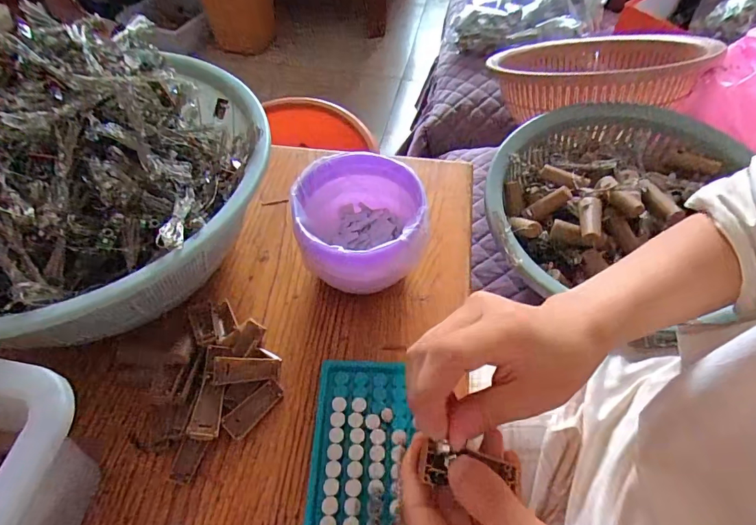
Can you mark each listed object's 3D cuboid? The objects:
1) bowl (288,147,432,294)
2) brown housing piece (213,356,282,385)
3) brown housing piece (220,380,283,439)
[{"bbox_3d":[-0.015,-0.026,0.382,0.102,0.093,0.102,0,54,0],"label":"bowl"},{"bbox_3d":[-0.104,0.085,0.341,0.050,0.004,0.020,1,77,-17],"label":"brown housing piece"},{"bbox_3d":[-0.096,0.114,0.334,0.047,0.004,0.019,-40,82,-23],"label":"brown housing piece"}]

